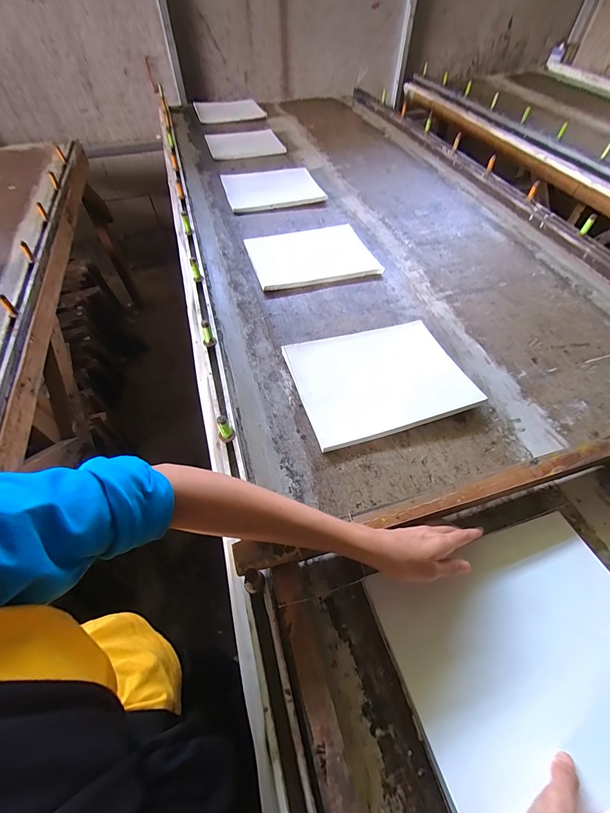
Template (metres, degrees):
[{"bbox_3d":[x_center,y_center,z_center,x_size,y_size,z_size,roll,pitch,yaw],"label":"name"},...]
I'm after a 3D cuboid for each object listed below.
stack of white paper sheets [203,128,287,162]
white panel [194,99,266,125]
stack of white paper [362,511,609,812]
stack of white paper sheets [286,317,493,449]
[{"bbox_3d":[-0.221,-0.954,1.207,0.249,0.010,0.271,-16,56,-10],"label":"stack of white paper sheets"},{"bbox_3d":[-0.327,-1.294,1.451,0.280,0.020,0.322,-14,55,-9],"label":"white panel"},{"bbox_3d":[0.227,0.244,0.336,0.266,0.010,0.210,-16,48,-8],"label":"stack of white paper"},{"bbox_3d":[0.122,-0.049,0.560,0.269,0.022,0.208,-15,56,-10],"label":"stack of white paper sheets"}]

